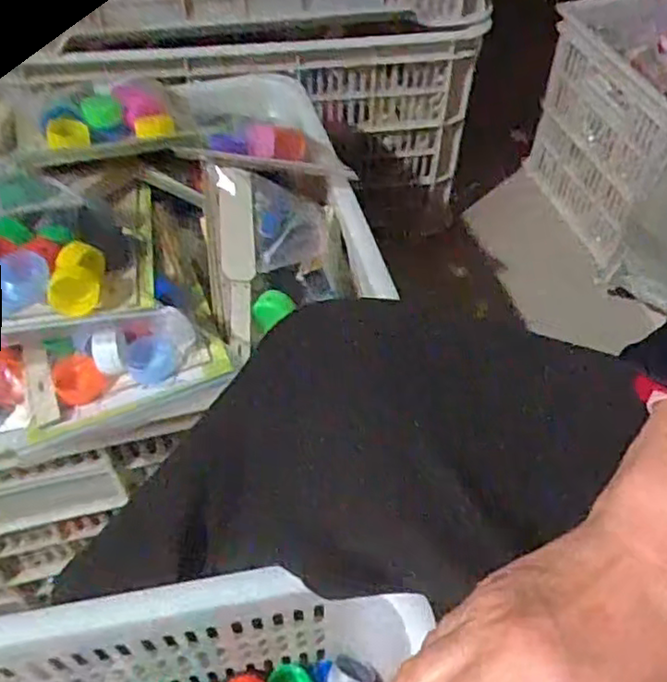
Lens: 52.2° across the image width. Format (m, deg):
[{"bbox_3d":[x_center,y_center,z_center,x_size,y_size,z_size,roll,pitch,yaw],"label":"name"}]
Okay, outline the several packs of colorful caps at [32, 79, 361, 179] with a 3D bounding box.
[{"bbox_3d":[-0.119,-0.177,0.592,0.259,0.052,0.099,2,49,-21],"label":"several packs of colorful caps"}]

